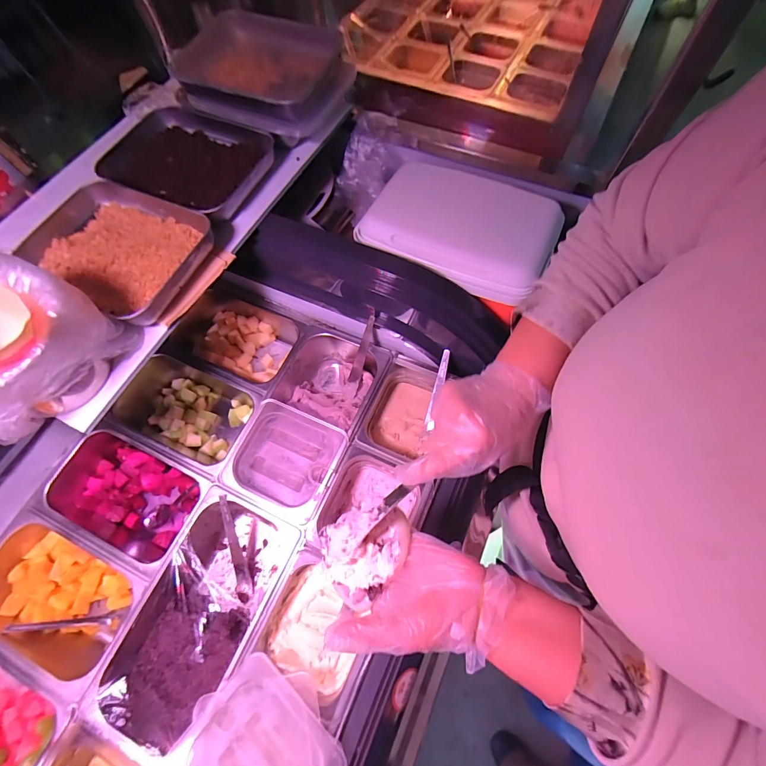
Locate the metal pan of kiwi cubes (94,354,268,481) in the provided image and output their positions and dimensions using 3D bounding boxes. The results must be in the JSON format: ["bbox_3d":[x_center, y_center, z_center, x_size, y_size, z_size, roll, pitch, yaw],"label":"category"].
[{"bbox_3d":[-0.359,0.062,0.684,0.265,0.108,0.166,19,69,10],"label":"metal pan of kiwi cubes"}]

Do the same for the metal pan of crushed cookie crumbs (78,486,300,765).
[{"bbox_3d":[-0.268,0.349,0.558,0.167,0.106,0.327,22,70,11],"label":"metal pan of crushed cookie crumbs"}]

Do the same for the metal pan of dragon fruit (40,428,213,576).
[{"bbox_3d":[-0.429,0.196,0.623,0.259,0.091,0.157,21,69,10],"label":"metal pan of dragon fruit"}]

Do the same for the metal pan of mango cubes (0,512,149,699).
[{"bbox_3d":[-0.496,0.332,0.571,0.254,0.096,0.167,21,69,10],"label":"metal pan of mango cubes"}]

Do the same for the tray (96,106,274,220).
[{"bbox_3d":[-0.335,-0.364,0.598,0.272,0.040,0.192,20,69,10],"label":"tray"}]

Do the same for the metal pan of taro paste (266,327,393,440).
[{"bbox_3d":[-0.091,0.000,0.690,0.174,0.107,0.161,22,70,11],"label":"metal pan of taro paste"}]

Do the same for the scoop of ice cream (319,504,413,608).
[{"bbox_3d":[-0.018,0.168,0.373,0.096,0.045,0.083,-40,71,-14],"label":"scoop of ice cream"}]

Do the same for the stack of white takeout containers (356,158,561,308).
[{"bbox_3d":[0.132,-0.274,0.608,0.307,0.037,0.245,21,69,10],"label":"stack of white takeout containers"}]

